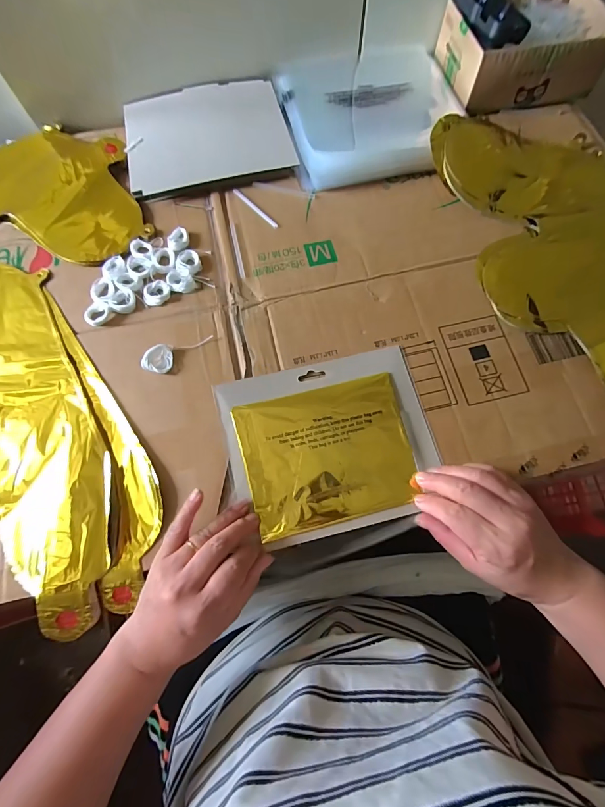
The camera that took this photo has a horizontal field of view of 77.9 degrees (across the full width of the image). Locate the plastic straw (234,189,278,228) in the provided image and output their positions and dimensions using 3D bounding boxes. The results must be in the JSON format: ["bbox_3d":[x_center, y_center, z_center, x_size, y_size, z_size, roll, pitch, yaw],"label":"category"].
[{"bbox_3d":[-0.058,-0.239,0.457,0.007,0.004,0.083,-39,74,-12],"label":"plastic straw"}]

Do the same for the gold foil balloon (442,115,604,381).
[{"bbox_3d":[0.309,-0.142,0.399,0.223,0.033,0.421,-8,70,-2],"label":"gold foil balloon"}]

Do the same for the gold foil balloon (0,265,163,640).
[{"bbox_3d":[-0.364,0.062,0.356,0.379,0.016,0.398,-28,72,-9],"label":"gold foil balloon"}]

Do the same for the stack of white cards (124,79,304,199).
[{"bbox_3d":[-0.126,-0.355,0.494,0.204,0.013,0.169,-14,71,-4],"label":"stack of white cards"}]

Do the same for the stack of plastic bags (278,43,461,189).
[{"bbox_3d":[0.095,-0.399,0.506,0.233,0.026,0.233,-10,70,-3],"label":"stack of plastic bags"}]

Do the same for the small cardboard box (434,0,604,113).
[{"bbox_3d":[0.290,-0.473,0.498,0.186,0.068,0.136,-11,70,-3],"label":"small cardboard box"}]

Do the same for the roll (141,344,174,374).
[{"bbox_3d":[-0.147,-0.045,0.382,0.027,0.014,0.028,0,70,1],"label":"roll"}]

